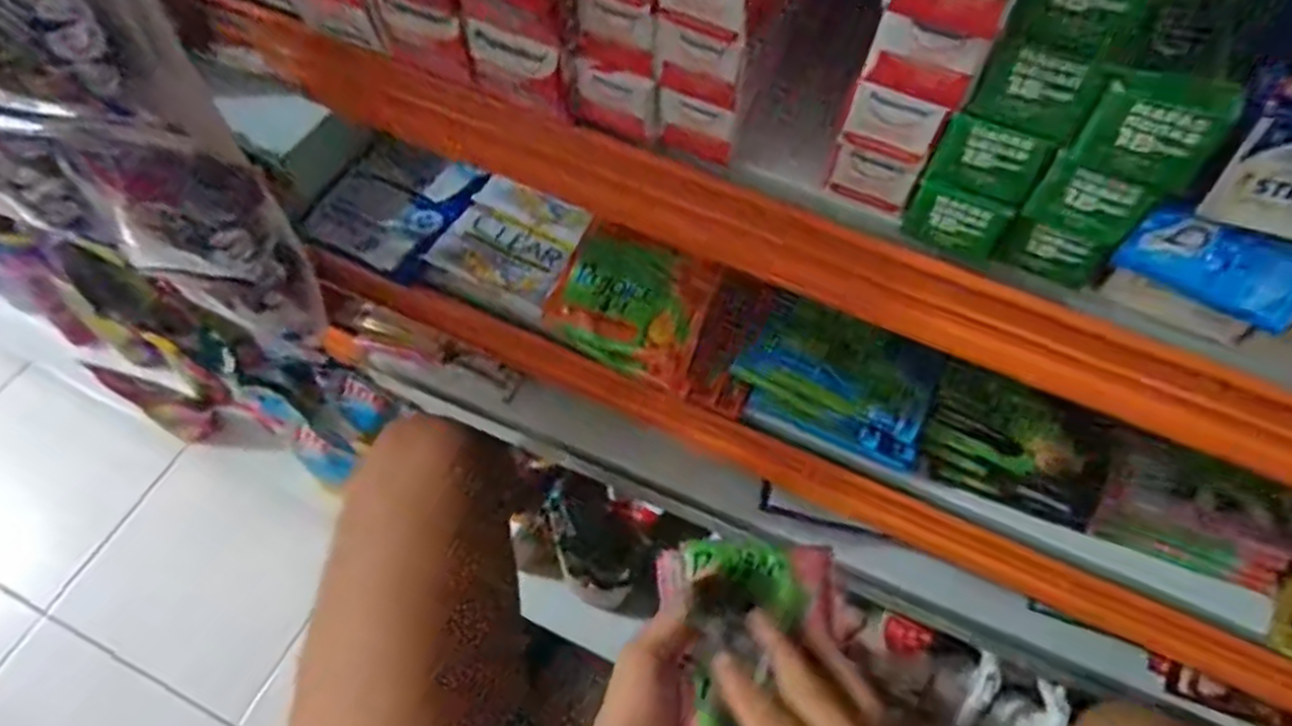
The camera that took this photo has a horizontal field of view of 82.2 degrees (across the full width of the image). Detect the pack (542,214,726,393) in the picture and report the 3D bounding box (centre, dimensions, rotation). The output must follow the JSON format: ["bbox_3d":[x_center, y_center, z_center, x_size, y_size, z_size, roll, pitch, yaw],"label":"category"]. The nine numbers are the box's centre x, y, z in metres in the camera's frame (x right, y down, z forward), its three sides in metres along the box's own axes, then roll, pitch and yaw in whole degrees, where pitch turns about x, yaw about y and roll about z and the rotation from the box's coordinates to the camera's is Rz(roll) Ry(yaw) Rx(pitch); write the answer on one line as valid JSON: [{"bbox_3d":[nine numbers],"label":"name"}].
[{"bbox_3d":[-0.010,-0.037,0.442,0.093,0.014,0.080,25,93,14],"label":"pack"}]

